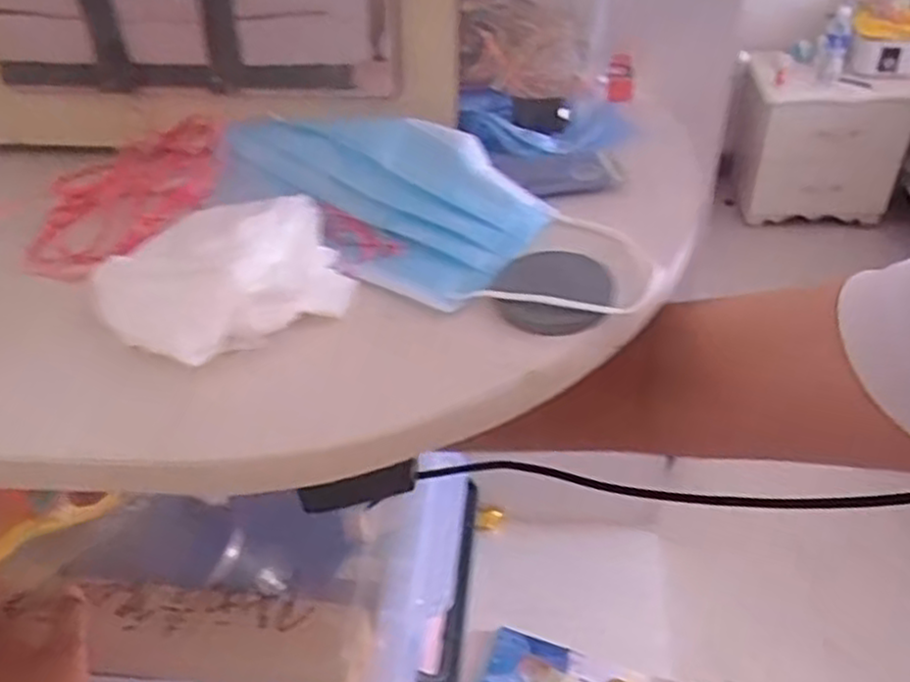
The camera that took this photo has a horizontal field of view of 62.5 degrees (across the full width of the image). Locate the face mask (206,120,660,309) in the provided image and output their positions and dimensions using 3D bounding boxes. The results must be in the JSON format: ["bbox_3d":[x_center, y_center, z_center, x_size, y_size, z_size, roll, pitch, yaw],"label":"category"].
[{"bbox_3d":[-0.018,-0.063,0.330,0.221,0.035,0.084,22,47,29],"label":"face mask"}]

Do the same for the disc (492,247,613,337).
[{"bbox_3d":[0.039,-0.022,0.296,0.044,0.008,0.047,-3,40,3],"label":"disc"}]

